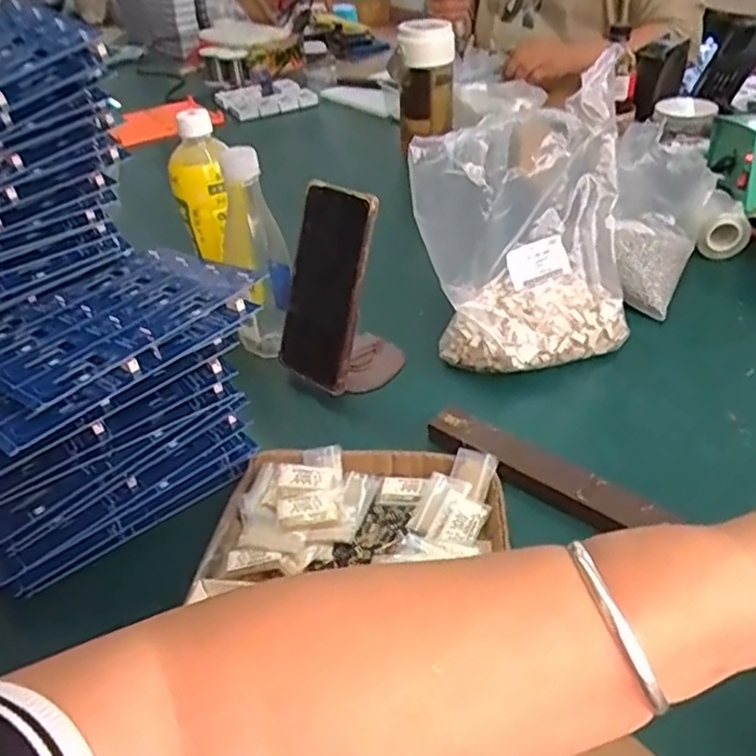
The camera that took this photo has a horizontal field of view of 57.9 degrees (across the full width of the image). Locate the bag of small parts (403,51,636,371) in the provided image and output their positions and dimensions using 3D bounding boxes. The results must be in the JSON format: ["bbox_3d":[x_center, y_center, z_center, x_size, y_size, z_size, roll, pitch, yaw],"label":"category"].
[{"bbox_3d":[0.127,-0.121,0.586,0.174,0.205,0.096,-14,39,-9],"label":"bag of small parts"}]

